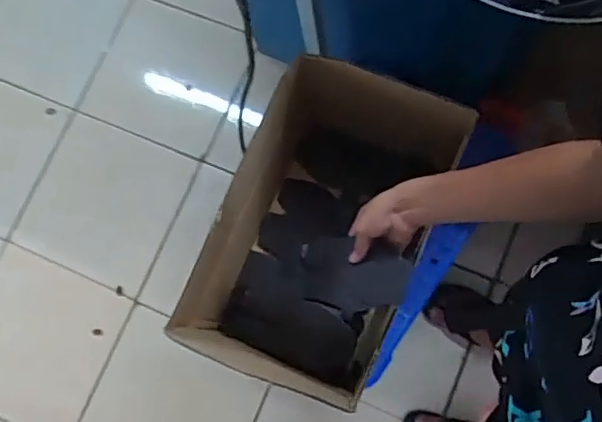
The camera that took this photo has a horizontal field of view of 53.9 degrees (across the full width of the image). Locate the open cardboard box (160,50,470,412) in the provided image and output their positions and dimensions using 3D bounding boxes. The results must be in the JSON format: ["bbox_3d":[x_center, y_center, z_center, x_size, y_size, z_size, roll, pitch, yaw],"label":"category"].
[{"bbox_3d":[0.034,0.038,0.994,0.313,0.306,0.471,21,80,10],"label":"open cardboard box"}]

